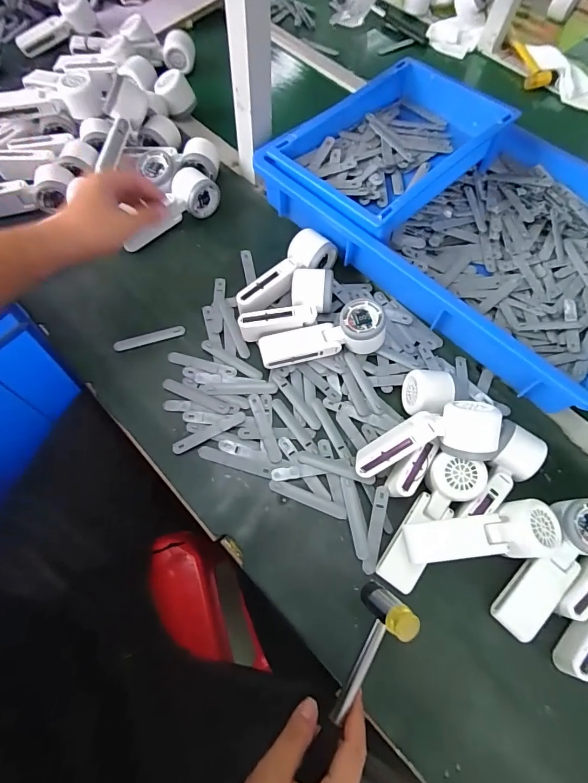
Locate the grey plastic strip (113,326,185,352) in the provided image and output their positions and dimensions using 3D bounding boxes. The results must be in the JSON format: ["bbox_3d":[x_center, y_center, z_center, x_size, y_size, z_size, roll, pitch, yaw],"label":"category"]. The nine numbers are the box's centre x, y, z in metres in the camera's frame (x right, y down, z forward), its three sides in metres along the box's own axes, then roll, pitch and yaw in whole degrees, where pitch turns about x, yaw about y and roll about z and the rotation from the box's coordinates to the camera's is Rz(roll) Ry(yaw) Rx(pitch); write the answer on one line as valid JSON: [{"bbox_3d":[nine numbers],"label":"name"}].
[{"bbox_3d":[-0.202,-0.075,0.556,0.097,0.004,0.016,-15,67,-10],"label":"grey plastic strip"}]

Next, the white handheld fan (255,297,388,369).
[{"bbox_3d":[0.040,-0.069,0.540,0.167,0.049,0.061,-15,64,4],"label":"white handheld fan"}]

